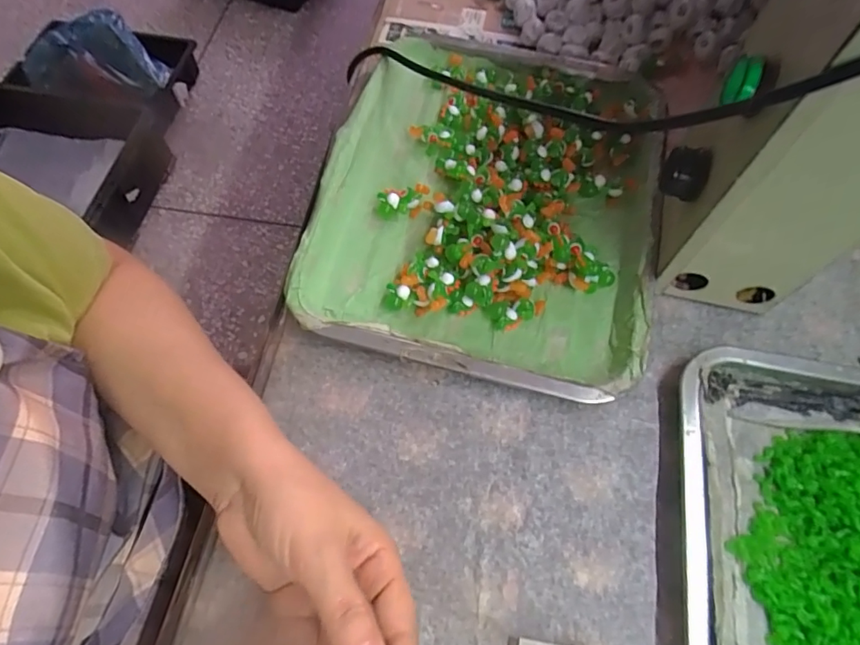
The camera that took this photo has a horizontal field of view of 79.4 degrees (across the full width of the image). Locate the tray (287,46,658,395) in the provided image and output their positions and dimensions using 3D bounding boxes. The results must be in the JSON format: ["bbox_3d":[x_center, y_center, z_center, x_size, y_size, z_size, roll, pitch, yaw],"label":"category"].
[{"bbox_3d":[0.043,-0.092,0.390,0.242,0.039,0.278,11,64,5],"label":"tray"}]

